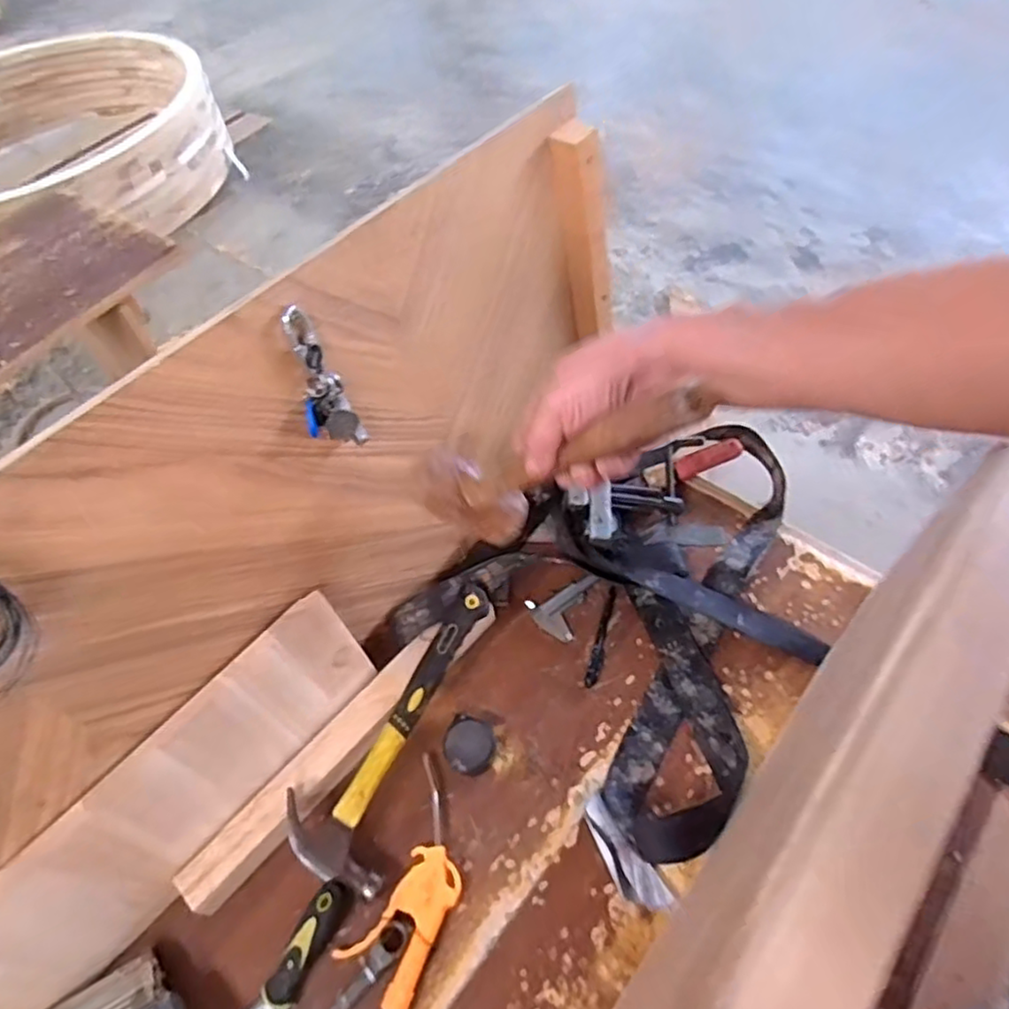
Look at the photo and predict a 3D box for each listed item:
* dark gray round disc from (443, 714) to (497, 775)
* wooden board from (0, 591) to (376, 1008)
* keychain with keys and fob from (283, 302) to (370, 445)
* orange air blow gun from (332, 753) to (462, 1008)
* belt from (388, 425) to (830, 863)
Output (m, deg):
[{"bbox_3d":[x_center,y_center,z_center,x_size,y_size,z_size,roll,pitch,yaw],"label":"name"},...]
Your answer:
[{"bbox_3d":[-0.041,0.269,0.744,0.063,0.030,0.056,32,63,24],"label":"dark gray round disc"},{"bbox_3d":[-0.309,0.283,0.640,0.018,0.176,0.428,29,63,36],"label":"wooden board"},{"bbox_3d":[-0.151,-0.098,0.548,0.046,0.131,0.042,-22,55,-10],"label":"keychain with keys and fob"},{"bbox_3d":[-0.094,0.387,0.670,0.092,0.025,0.234,18,58,17],"label":"orange air blow gun"},{"bbox_3d":[0.192,0.089,0.816,0.399,0.060,0.516,36,65,25],"label":"belt"}]

